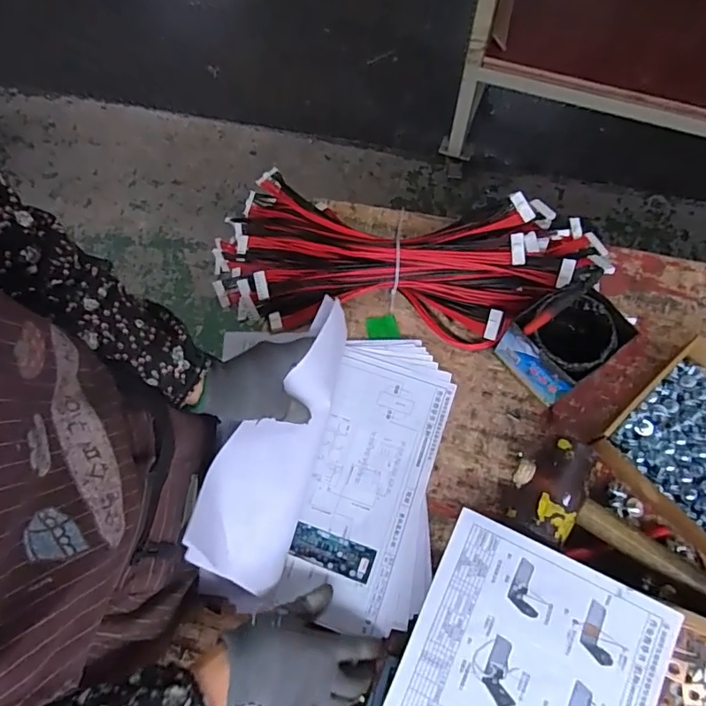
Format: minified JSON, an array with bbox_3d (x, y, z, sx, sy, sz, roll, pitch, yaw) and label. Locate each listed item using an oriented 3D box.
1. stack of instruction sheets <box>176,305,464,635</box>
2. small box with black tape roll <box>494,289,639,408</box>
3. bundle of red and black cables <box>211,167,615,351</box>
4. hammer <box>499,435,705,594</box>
[{"bbox_3d":[-0.017,0.109,0.526,0.233,0.121,0.311,8,70,5],"label":"stack of instruction sheets"},{"bbox_3d":[0.238,-0.010,0.563,0.102,0.094,0.092,-34,72,-10],"label":"small box with black tape roll"},{"bbox_3d":[0.062,-0.136,0.648,0.512,0.086,0.238,7,70,4],"label":"bundle of red and black cables"},{"bbox_3d":[0.301,0.183,0.522,0.267,0.068,0.113,21,71,9],"label":"hammer"}]

